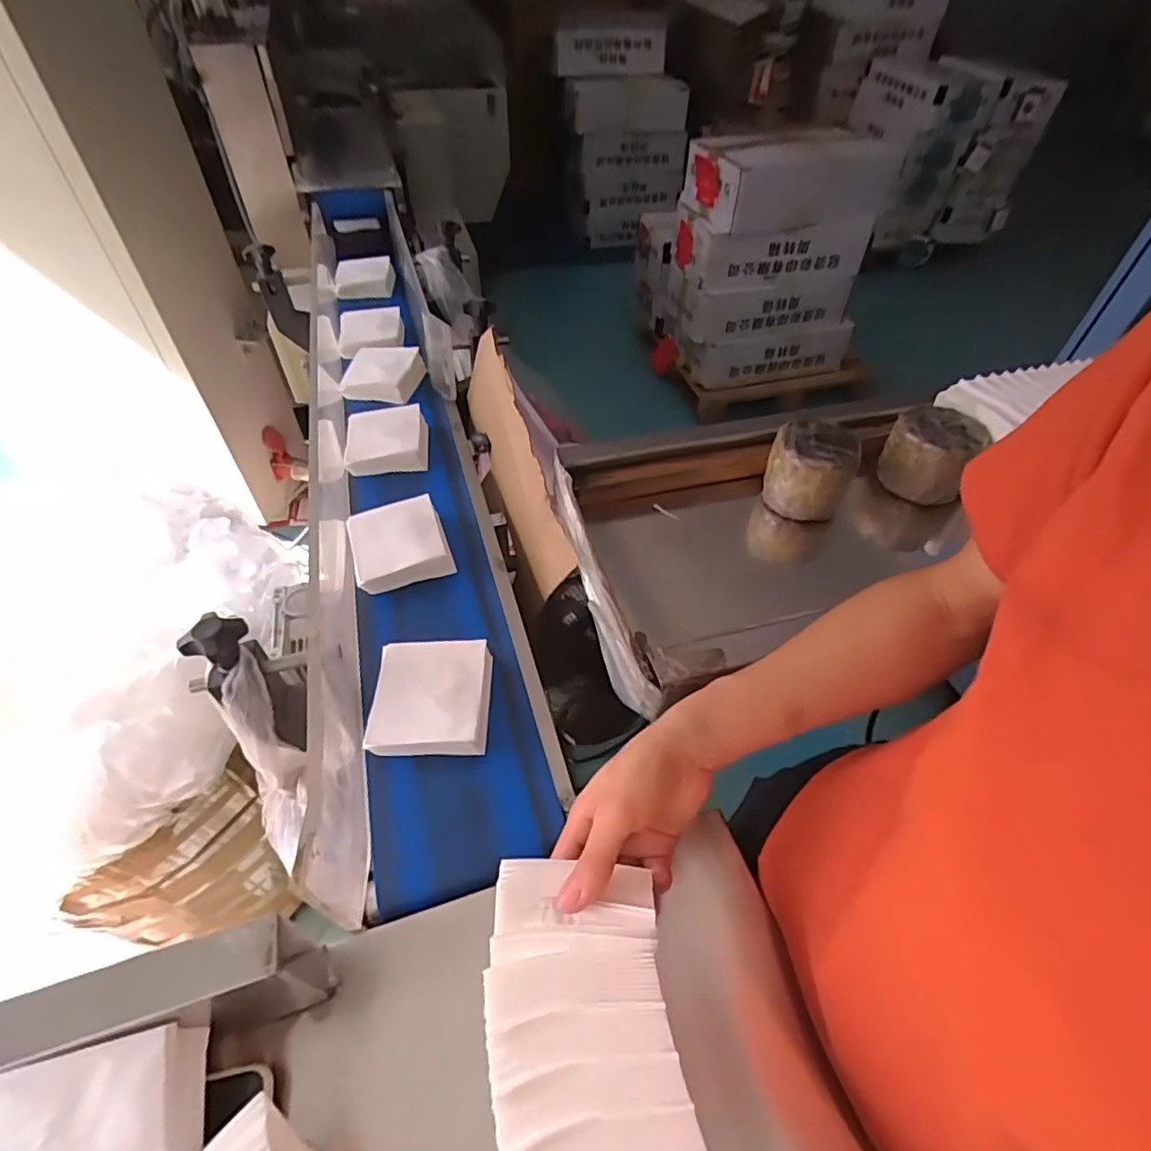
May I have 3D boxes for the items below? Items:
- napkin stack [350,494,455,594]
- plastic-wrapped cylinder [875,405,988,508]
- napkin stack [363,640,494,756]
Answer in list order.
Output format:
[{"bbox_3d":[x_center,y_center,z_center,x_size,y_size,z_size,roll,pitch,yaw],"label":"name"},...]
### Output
[{"bbox_3d":[-0.184,-0.041,0.620,0.097,0.038,0.093,-14,51,-15],"label":"napkin stack"},{"bbox_3d":[0.393,-0.134,0.663,0.072,0.077,0.088,-32,57,-27],"label":"plastic-wrapped cylinder"},{"bbox_3d":[-0.122,0.101,0.505,0.094,0.030,0.096,0,49,-2],"label":"napkin stack"}]

